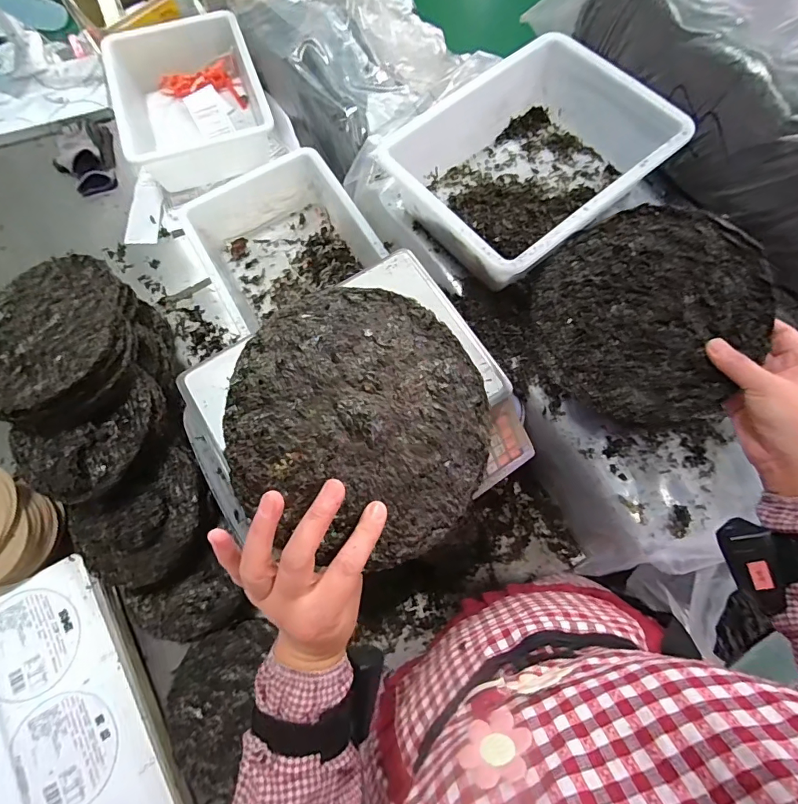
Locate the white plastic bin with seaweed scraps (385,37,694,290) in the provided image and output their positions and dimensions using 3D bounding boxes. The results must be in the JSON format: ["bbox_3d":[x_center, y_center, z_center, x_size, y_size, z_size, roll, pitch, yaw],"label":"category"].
[{"bbox_3d":[0.181,-0.351,0.657,0.352,0.113,0.293,-38,75,-9],"label":"white plastic bin with seaweed scraps"}]

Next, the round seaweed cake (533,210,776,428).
[{"bbox_3d":[0.232,-0.086,0.419,0.192,0.010,0.190,-2,85,20],"label":"round seaweed cake"}]

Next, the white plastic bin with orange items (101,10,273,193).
[{"bbox_3d":[-0.432,-0.637,0.931,0.281,0.111,0.339,-20,73,-4],"label":"white plastic bin with orange items"}]

